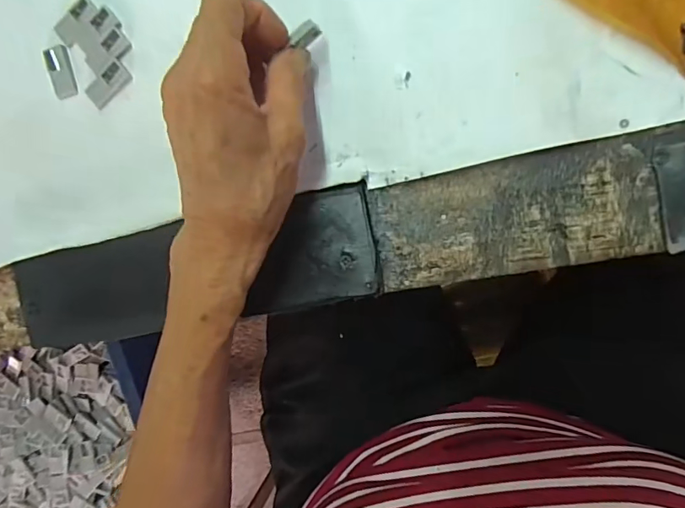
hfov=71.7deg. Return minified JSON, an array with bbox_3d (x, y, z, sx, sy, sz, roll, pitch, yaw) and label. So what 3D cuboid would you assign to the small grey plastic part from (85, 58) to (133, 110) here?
[{"bbox_3d":[-0.135,-0.098,0.273,0.028,0.006,0.014,-40,87,9],"label":"small grey plastic part"}]

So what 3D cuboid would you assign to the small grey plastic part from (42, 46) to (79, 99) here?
[{"bbox_3d":[-0.163,-0.105,0.274,0.014,0.006,0.028,-13,92,9],"label":"small grey plastic part"}]

